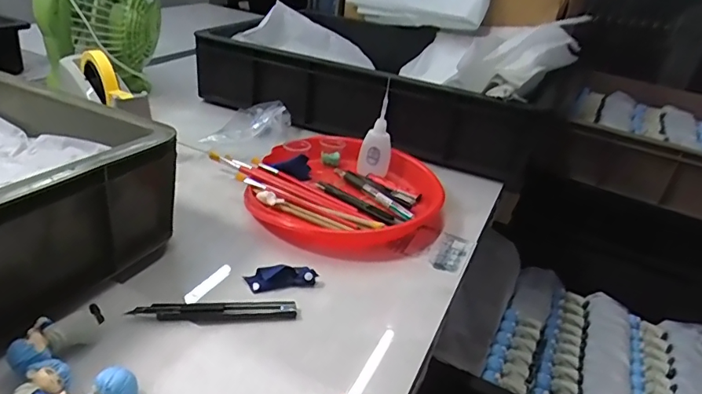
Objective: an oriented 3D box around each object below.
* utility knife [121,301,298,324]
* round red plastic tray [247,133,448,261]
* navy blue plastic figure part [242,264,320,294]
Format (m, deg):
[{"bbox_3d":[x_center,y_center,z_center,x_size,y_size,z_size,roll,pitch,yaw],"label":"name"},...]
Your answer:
[{"bbox_3d":[-0.115,0.102,0.420,0.134,0.011,0.019,0,29,-14],"label":"utility knife"},{"bbox_3d":[-0.004,-0.006,0.611,0.236,0.042,0.234,10,28,4],"label":"round red plastic tray"},{"bbox_3d":[-0.066,0.079,0.470,0.066,0.013,0.025,-3,30,-19],"label":"navy blue plastic figure part"}]

